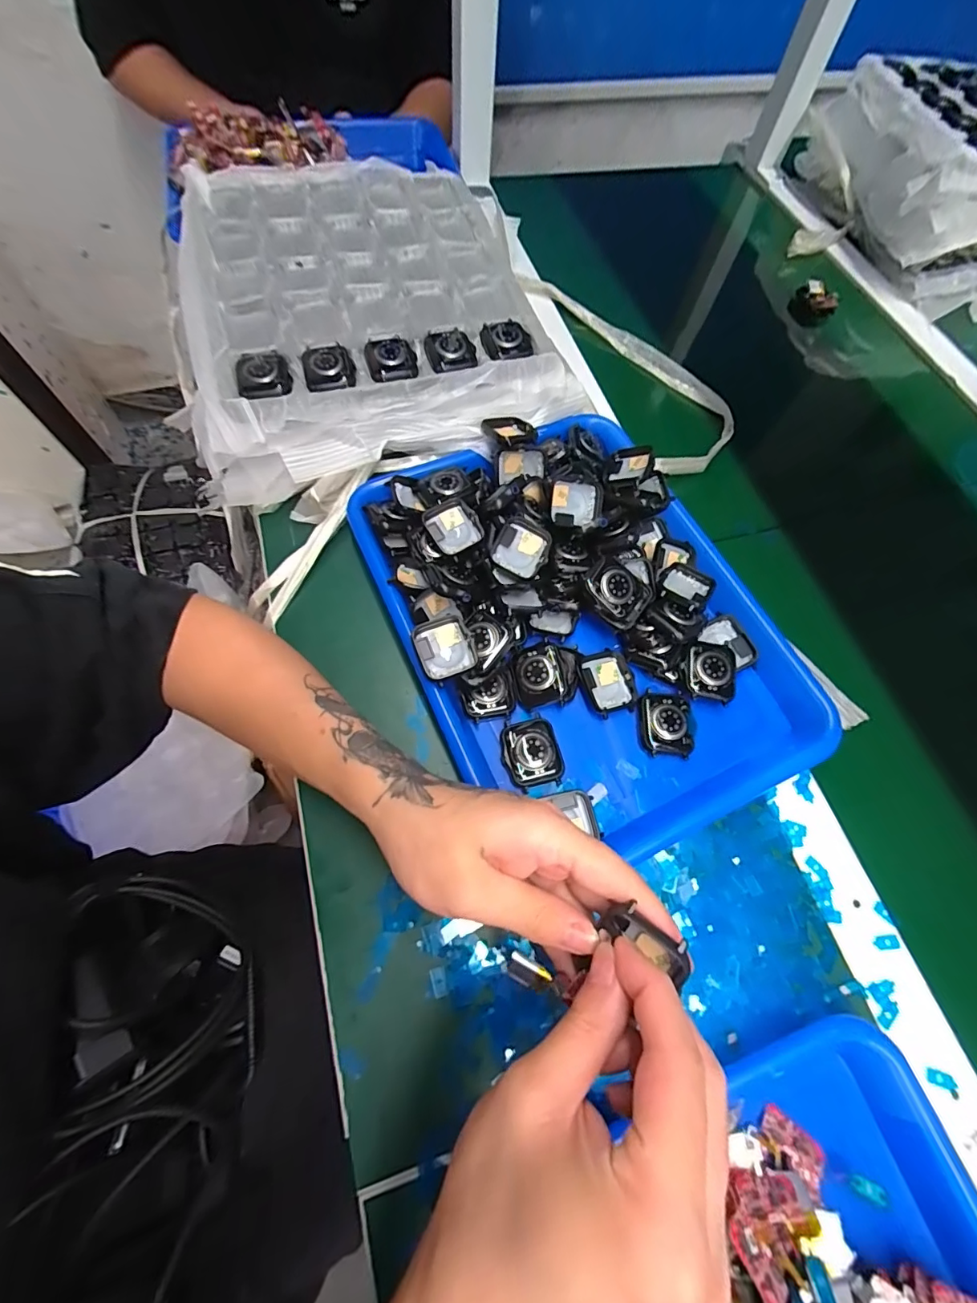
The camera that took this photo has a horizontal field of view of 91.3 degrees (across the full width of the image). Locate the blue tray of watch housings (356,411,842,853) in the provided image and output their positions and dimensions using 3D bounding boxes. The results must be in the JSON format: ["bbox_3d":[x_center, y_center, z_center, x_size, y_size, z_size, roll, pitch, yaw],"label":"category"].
[{"bbox_3d":[0.060,-0.032,0.351,0.242,0.049,0.325,-22,69,-12],"label":"blue tray of watch housings"}]

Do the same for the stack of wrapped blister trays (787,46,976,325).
[{"bbox_3d":[0.619,-0.586,0.603,0.411,0.119,0.314,-2,66,-4],"label":"stack of wrapped blister trays"}]

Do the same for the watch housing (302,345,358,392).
[{"bbox_3d":[-0.127,-0.226,0.382,0.039,0.013,0.047,-16,68,-10],"label":"watch housing"}]

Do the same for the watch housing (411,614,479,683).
[{"bbox_3d":[-0.029,-0.001,0.325,0.038,0.012,0.043,-20,72,-15],"label":"watch housing"}]

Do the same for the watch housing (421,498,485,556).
[{"bbox_3d":[-0.026,-0.094,0.361,0.036,0.014,0.041,-28,71,-14],"label":"watch housing"}]

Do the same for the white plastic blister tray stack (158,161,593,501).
[{"bbox_3d":[-0.126,-0.336,0.450,0.339,0.055,0.377,-19,69,-11],"label":"white plastic blister tray stack"}]

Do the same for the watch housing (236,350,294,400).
[{"bbox_3d":[-0.176,-0.217,0.373,0.039,0.008,0.050,-18,69,-11],"label":"watch housing"}]

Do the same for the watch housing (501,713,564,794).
[{"bbox_3d":[0.028,0.068,0.322,0.038,0.009,0.046,-11,68,-8],"label":"watch housing"}]

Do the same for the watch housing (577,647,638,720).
[{"bbox_3d":[0.088,0.023,0.345,0.035,0.010,0.043,-16,68,-10],"label":"watch housing"}]

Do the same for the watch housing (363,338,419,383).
[{"bbox_3d":[-0.079,-0.238,0.391,0.040,0.009,0.048,-15,68,-10],"label":"watch housing"}]

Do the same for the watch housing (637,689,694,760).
[{"bbox_3d":[0.124,0.051,0.335,0.035,0.012,0.044,6,66,0],"label":"watch housing"}]

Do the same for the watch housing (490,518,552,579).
[{"bbox_3d":[0.024,-0.073,0.351,0.039,0.020,0.042,19,67,5],"label":"watch housing"}]

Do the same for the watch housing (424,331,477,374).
[{"bbox_3d":[-0.032,-0.252,0.401,0.039,0.008,0.049,-14,68,-9],"label":"watch housing"}]

